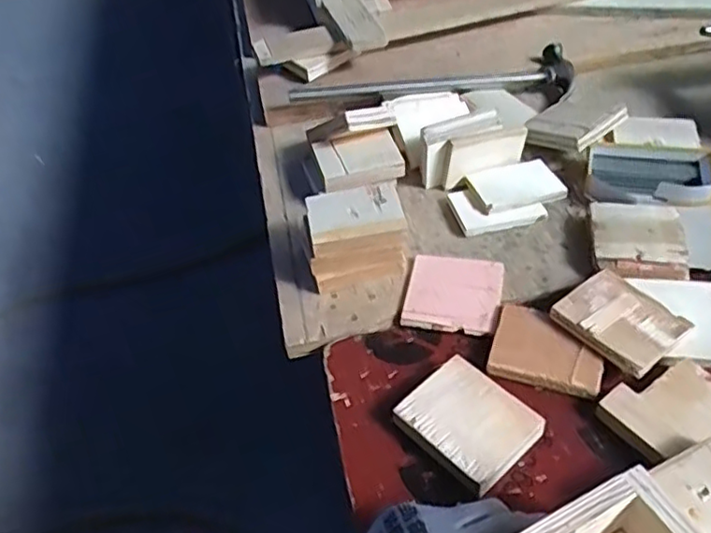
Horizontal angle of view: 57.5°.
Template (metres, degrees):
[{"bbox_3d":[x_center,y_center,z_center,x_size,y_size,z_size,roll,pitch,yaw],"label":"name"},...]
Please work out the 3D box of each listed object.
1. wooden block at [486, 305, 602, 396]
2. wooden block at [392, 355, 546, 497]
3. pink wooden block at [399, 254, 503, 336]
[{"bbox_3d":[0.166,0.069,0.558,0.091,0.011,0.076,12,48,18],"label":"wooden block"},{"bbox_3d":[0.088,0.122,0.511,0.079,0.020,0.092,-36,52,-26],"label":"wooden block"},{"bbox_3d":[0.093,0.024,0.617,0.087,0.009,0.090,6,47,12],"label":"pink wooden block"}]

